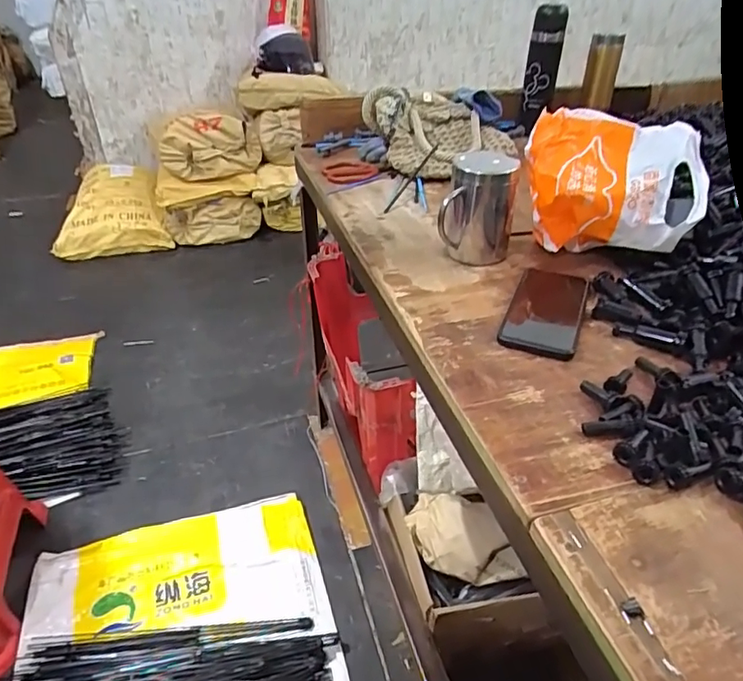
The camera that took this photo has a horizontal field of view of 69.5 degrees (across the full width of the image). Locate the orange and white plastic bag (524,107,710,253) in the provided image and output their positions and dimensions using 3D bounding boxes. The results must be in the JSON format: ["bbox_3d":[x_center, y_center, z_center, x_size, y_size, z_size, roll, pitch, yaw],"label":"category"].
[{"bbox_3d":[0.285,-0.183,0.647,0.195,0.140,0.117,11,38,15],"label":"orange and white plastic bag"}]

